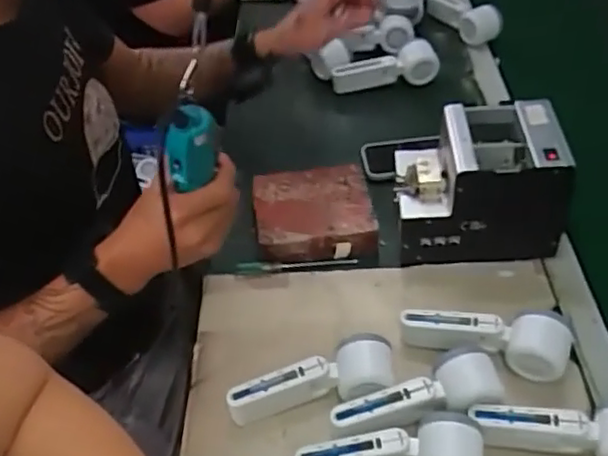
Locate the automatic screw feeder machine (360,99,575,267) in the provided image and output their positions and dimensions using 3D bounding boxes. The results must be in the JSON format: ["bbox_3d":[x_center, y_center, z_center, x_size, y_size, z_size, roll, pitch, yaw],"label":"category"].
[{"bbox_3d":[0.203,-0.050,0.770,0.182,0.155,0.122,0,45,3],"label":"automatic screw feeder machine"}]

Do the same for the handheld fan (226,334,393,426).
[{"bbox_3d":[0.007,0.153,0.655,0.164,0.053,0.055,-5,45,-2],"label":"handheld fan"}]

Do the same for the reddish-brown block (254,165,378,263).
[{"bbox_3d":[0.014,-0.018,0.833,0.146,0.047,0.129,-5,45,-1],"label":"reddish-brown block"}]

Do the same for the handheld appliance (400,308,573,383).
[{"bbox_3d":[0.186,0.112,0.671,0.169,0.053,0.053,9,46,12],"label":"handheld appliance"}]

